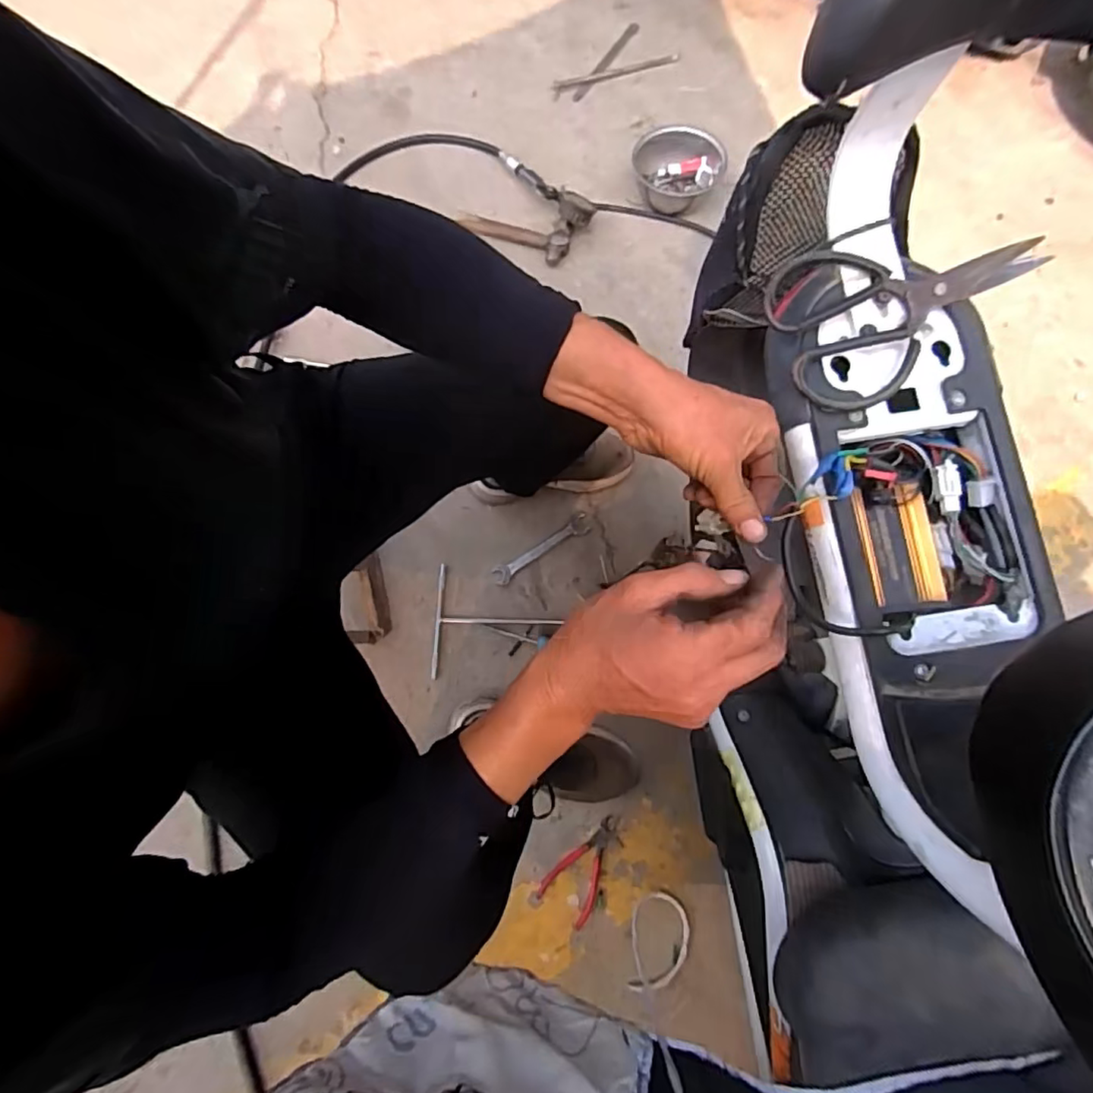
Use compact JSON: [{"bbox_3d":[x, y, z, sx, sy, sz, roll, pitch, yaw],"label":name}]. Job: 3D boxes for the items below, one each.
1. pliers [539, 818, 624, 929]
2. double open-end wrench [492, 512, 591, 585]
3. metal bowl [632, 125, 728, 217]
[{"bbox_3d":[0.062,0.483,0.871,0.083,0.015,0.150,37,79,10],"label":"pliers"},{"bbox_3d":[-0.008,0.004,1.021,0.190,0.010,0.040,-32,77,-7],"label":"double open-end wrench"},{"bbox_3d":[0.275,-0.772,1.195,0.177,0.071,0.172,0,76,1],"label":"metal bowl"}]

